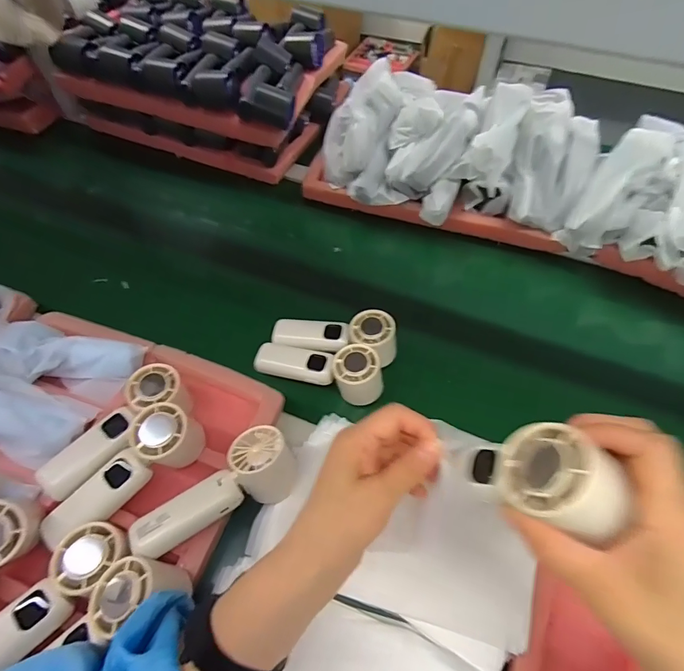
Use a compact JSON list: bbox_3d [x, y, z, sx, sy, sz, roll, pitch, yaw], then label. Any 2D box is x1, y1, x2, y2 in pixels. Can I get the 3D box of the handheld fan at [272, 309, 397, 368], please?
[{"bbox_3d":[-0.009,0.000,0.509,0.154,0.050,0.056,8,56,5],"label":"handheld fan"}]

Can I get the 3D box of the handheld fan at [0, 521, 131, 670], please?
[{"bbox_3d":[-0.245,0.218,0.320,0.046,0.027,0.156,36,62,22],"label":"handheld fan"}]

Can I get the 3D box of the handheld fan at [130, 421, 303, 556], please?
[{"bbox_3d":[-0.114,0.147,0.380,0.150,0.047,0.060,-31,61,-20],"label":"handheld fan"}]

